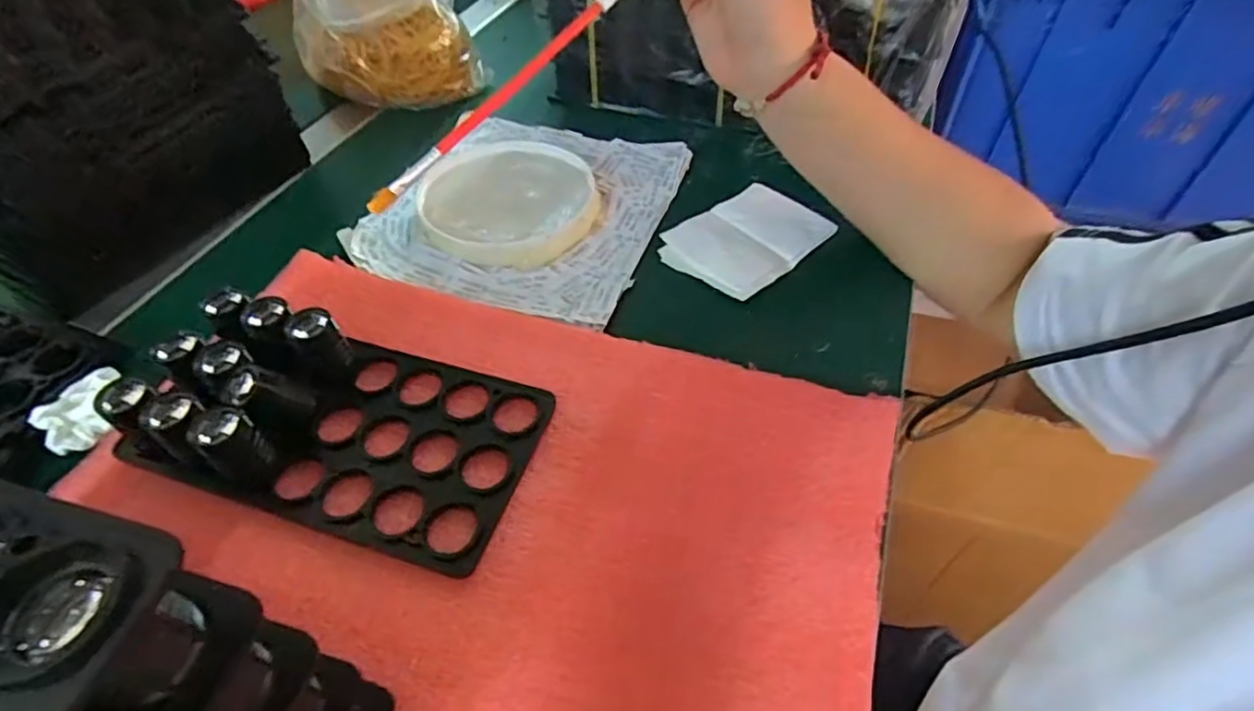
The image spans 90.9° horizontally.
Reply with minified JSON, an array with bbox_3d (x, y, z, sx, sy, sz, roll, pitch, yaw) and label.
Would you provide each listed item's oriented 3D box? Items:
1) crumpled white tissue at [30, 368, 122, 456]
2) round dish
[{"bbox_3d":[-0.280,0.027,0.318,0.027,0.016,0.045,6,50,7],"label":"crumpled white tissue"},{"bbox_3d":[-0.078,-0.111,0.425,0.111,0.022,0.119,-1,49,1],"label":"round dish"}]

